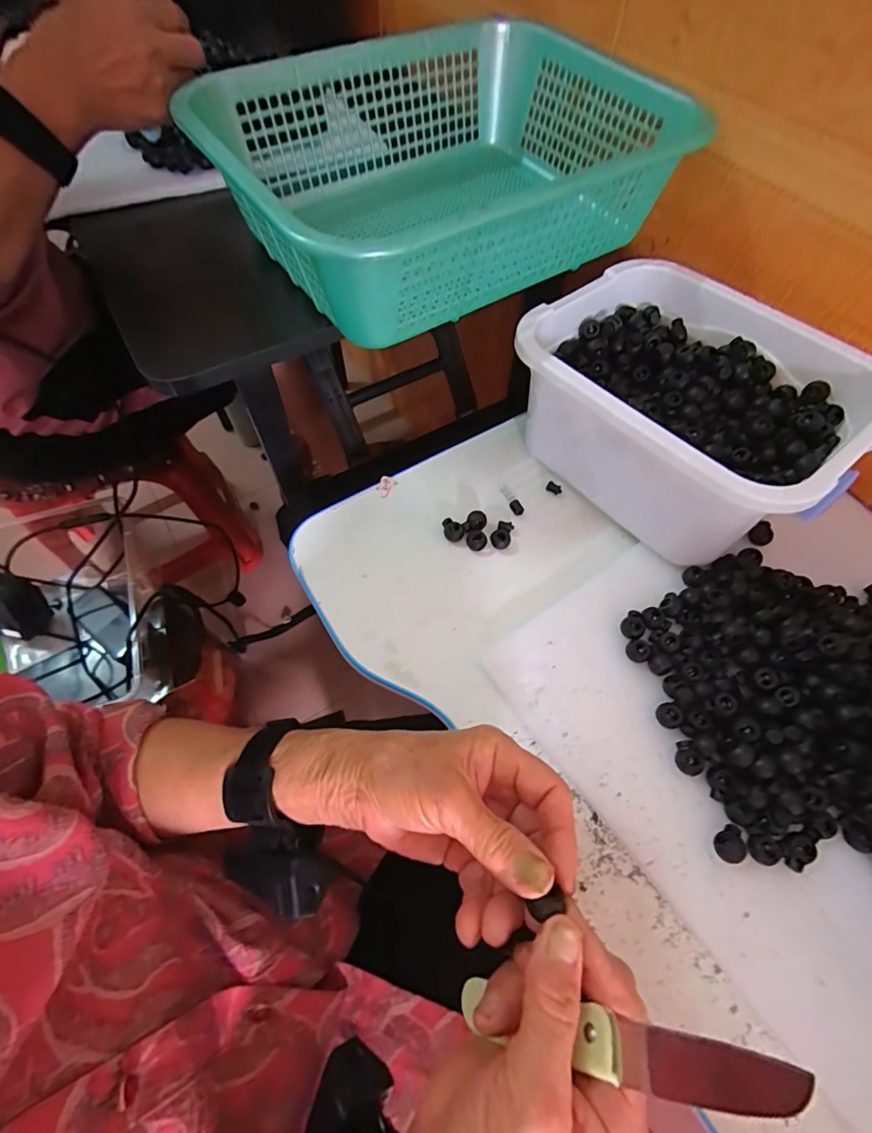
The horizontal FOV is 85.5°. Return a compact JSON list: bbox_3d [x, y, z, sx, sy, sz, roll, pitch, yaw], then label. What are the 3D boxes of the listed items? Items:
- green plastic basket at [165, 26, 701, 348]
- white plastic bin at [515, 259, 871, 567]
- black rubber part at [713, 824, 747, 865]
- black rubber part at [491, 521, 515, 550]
[{"bbox_3d":[0.009,-0.351,0.430,0.372,0.109,0.289,-31,67,-16],"label":"green plastic basket"},{"bbox_3d":[0.198,-0.127,0.406,0.186,0.132,0.241,-37,69,-19],"label":"white plastic bin"},{"bbox_3d":[0.187,0.176,0.299,0.021,0.010,0.017,-27,66,-15],"label":"black rubber part"},{"bbox_3d":[0.059,-0.029,0.418,0.017,0.009,0.026,15,63,7],"label":"black rubber part"}]

